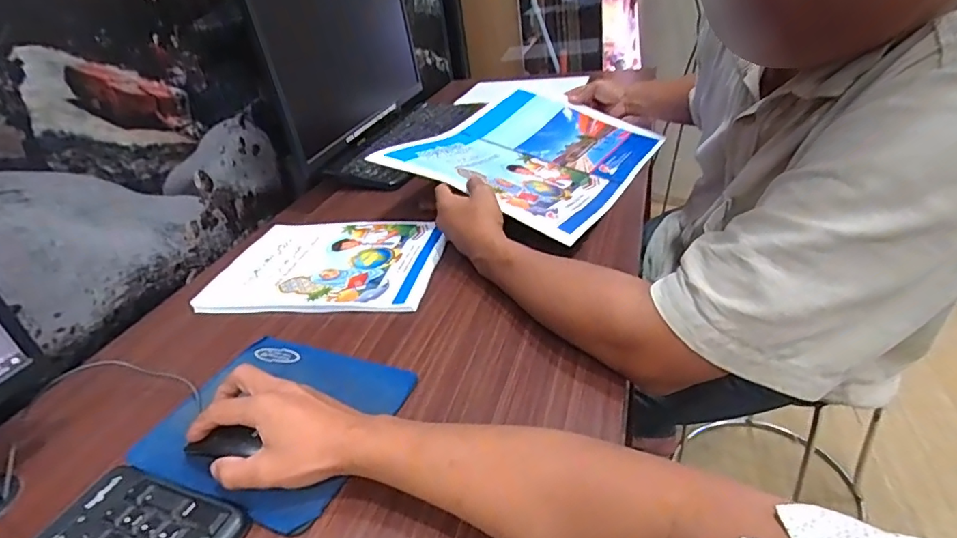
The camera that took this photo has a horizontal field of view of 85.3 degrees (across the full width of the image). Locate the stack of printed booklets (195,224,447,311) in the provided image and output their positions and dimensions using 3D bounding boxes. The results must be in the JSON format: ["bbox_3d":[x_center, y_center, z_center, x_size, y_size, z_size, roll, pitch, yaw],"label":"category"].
[{"bbox_3d":[-0.201,-0.012,0.701,0.303,0.011,0.205,1,34,13],"label":"stack of printed booklets"}]

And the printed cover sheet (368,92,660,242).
[{"bbox_3d":[0.094,-0.197,0.843,0.299,0.095,0.455,13,38,28],"label":"printed cover sheet"}]

